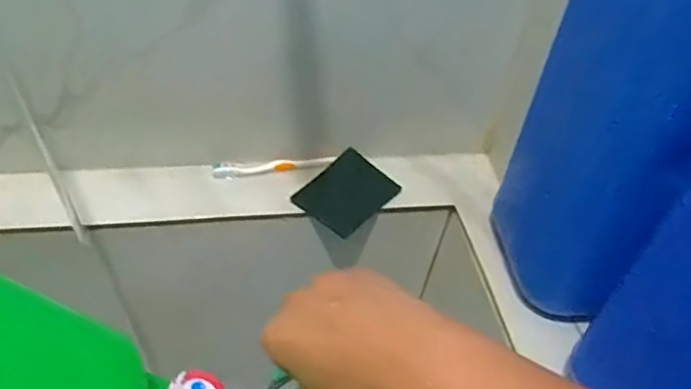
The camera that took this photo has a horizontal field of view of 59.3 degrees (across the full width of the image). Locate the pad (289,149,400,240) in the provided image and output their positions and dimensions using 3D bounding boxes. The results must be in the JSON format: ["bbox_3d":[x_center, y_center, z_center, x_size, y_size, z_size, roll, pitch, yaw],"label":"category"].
[{"bbox_3d":[0.002,-0.001,0.686,0.076,0.009,0.101,46,67,6],"label":"pad"}]

